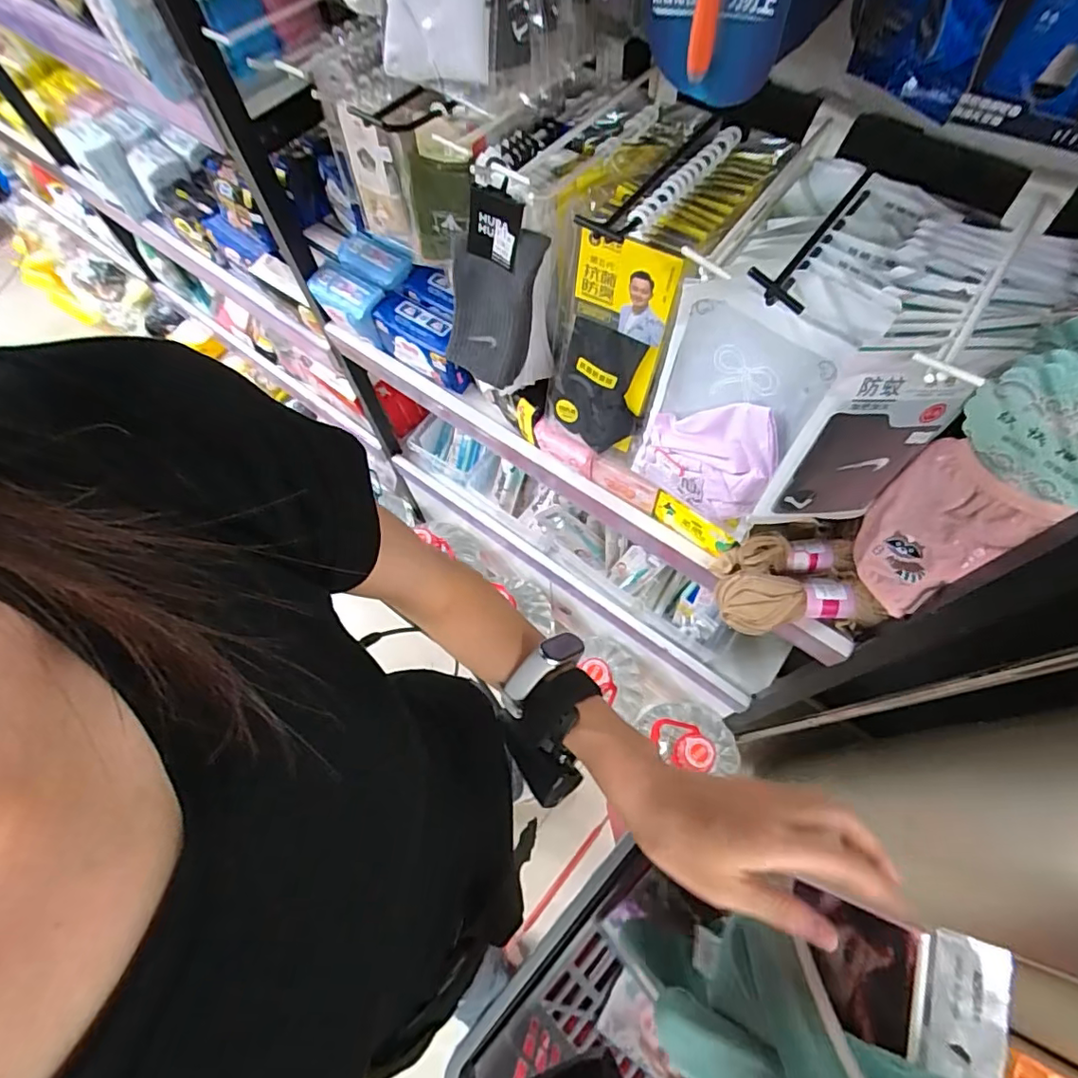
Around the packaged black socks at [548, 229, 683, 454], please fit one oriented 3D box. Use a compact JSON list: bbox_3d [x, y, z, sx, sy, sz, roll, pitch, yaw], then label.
[{"bbox_3d":[0.068,-0.177,0.547,0.106,0.239,0.021,32,60,10],"label":"packaged black socks"}]

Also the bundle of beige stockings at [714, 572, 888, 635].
[{"bbox_3d":[0.285,0.069,0.619,0.157,0.037,0.064,-3,65,2],"label":"bundle of beige stockings"}]

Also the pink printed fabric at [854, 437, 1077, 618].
[{"bbox_3d":[0.343,-0.001,0.494,0.027,0.166,0.096,-32,67,-28],"label":"pink printed fabric"}]

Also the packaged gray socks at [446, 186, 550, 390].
[{"bbox_3d":[-0.050,-0.253,0.576,0.097,0.187,0.024,37,53,13],"label":"packaged gray socks"}]

